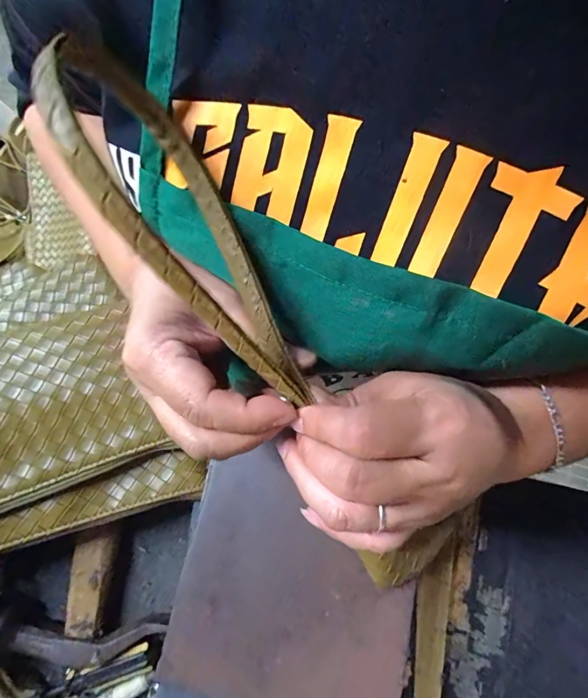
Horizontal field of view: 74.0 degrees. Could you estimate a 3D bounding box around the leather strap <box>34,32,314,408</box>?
[{"bbox_3d":[-0.038,-0.037,0.138,0.009,0.064,0.140,-23,95,26],"label":"leather strap"}]

